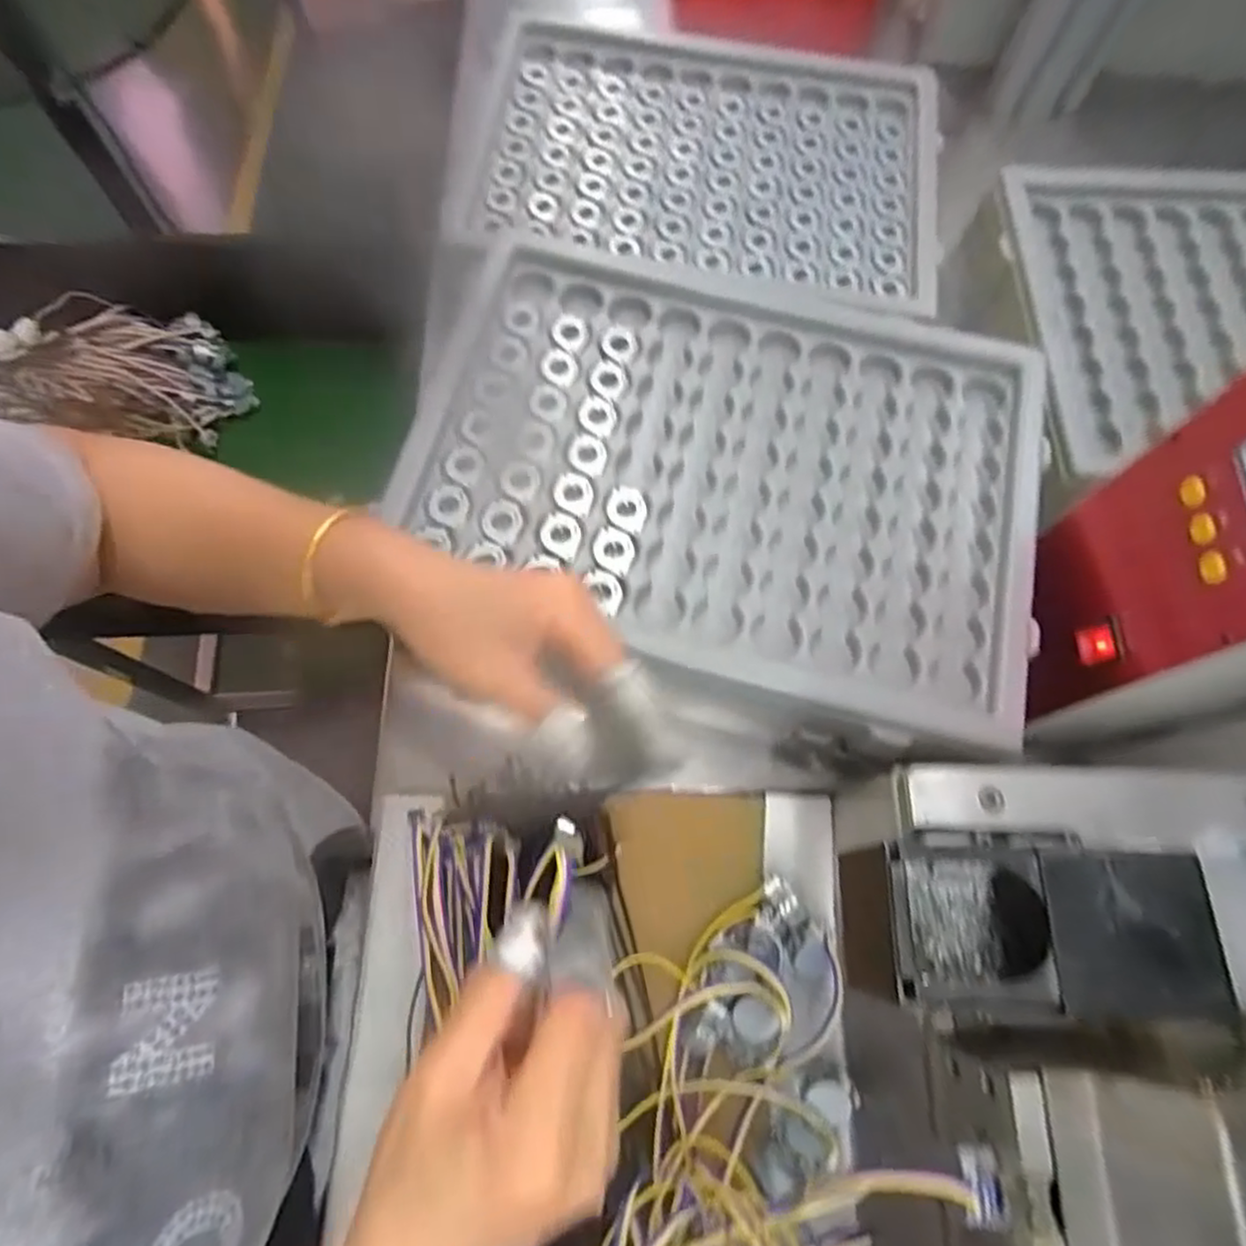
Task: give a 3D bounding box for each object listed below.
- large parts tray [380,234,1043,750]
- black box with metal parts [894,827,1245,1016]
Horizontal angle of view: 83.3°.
[{"bbox_3d":[0.066,-0.101,0.460,0.383,0.041,0.292,14,68,3],"label":"large parts tray"},{"bbox_3d":[0.148,0.116,0.268,0.108,0.065,0.050,3,70,0],"label":"black box with metal parts"}]

